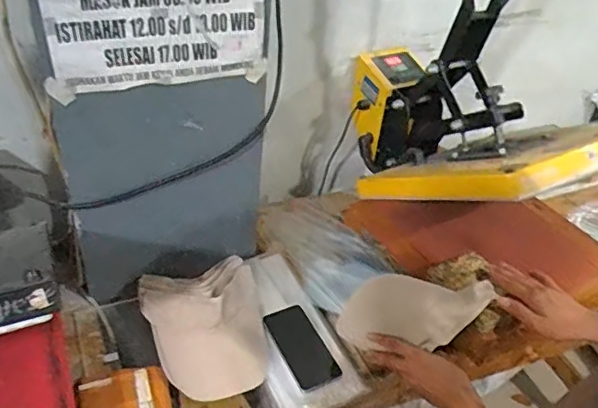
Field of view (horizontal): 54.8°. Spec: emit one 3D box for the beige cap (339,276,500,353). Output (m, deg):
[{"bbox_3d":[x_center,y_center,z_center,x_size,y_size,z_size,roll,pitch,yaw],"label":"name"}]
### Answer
[{"bbox_3d":[0.186,0.165,0.923,0.251,0.105,0.088,-7,39,7],"label":"beige cap"}]

